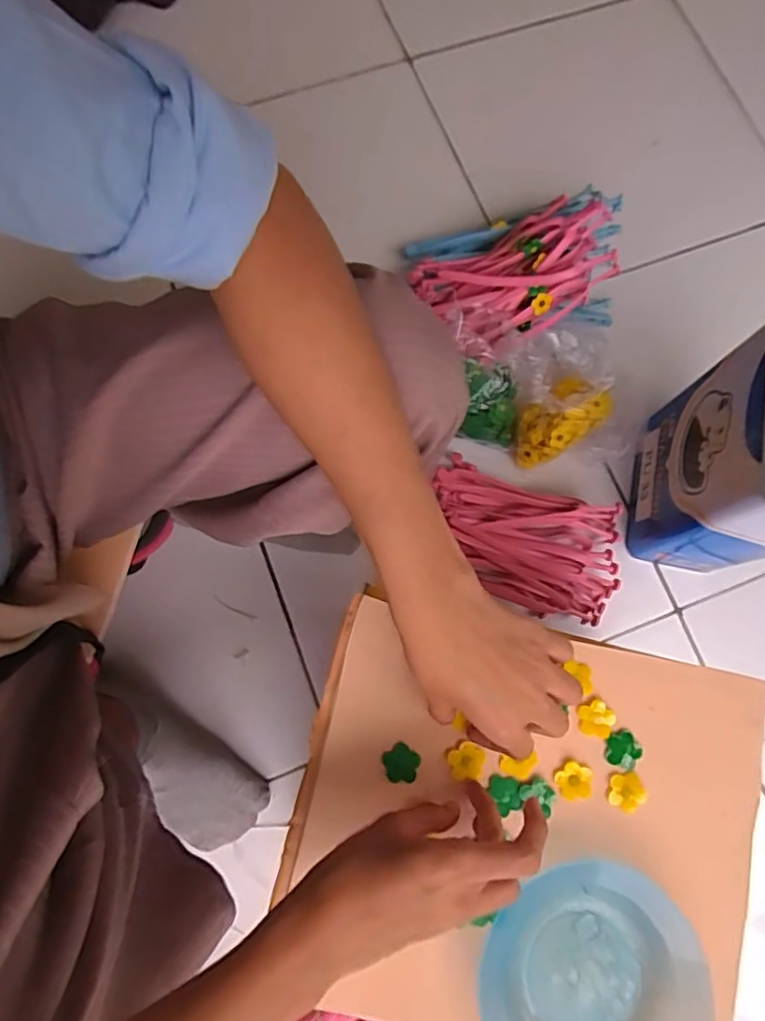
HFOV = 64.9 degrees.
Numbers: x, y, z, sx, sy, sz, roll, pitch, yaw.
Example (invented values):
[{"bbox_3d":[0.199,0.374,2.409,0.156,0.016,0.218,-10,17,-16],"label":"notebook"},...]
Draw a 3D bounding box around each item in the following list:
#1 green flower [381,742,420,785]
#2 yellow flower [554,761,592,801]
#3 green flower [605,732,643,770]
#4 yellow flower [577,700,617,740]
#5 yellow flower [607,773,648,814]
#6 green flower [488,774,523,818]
[{"bbox_3d":[0.012,0.161,0.383,0.023,0.004,0.024,15,76,2],"label":"green flower"},{"bbox_3d":[0.122,0.173,0.384,0.023,0.004,0.023,0,76,-2],"label":"yellow flower"},{"bbox_3d":[0.157,0.155,0.391,0.022,0.006,0.022,12,76,1],"label":"green flower"},{"bbox_3d":[0.142,0.138,0.396,0.027,0.010,0.023,-21,78,-7],"label":"yellow flower"},{"bbox_3d":[0.158,0.181,0.386,0.024,0.004,0.023,0,76,-2],"label":"yellow flower"},{"bbox_3d":[0.078,0.181,0.382,0.021,0.007,0.022,6,76,0],"label":"green flower"}]

